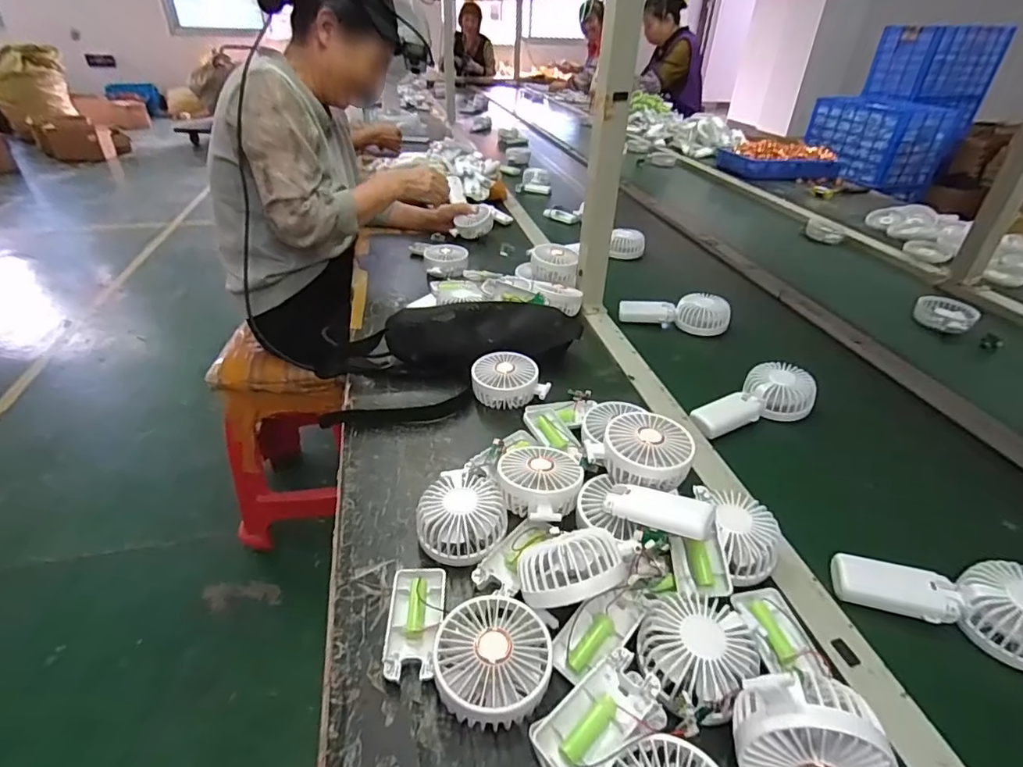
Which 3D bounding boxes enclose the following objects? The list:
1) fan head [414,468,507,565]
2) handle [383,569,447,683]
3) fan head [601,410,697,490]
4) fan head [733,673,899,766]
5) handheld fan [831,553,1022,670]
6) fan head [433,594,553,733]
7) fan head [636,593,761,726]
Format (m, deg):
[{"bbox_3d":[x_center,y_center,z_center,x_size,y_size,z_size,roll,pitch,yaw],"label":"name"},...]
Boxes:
[{"bbox_3d":[-0.049,0.133,0.495,0.083,0.052,0.086,1,35,-1],"label":"fan head"},{"bbox_3d":[-0.079,0.199,0.425,0.045,0.022,0.094,-1,35,-3],"label":"handle"},{"bbox_3d":[0.135,0.065,0.506,0.081,0.030,0.081,12,37,15],"label":"fan head"},{"bbox_3d":[0.186,0.224,0.319,0.086,0.086,0.045,6,36,7],"label":"fan head"},{"bbox_3d":[0.391,0.194,0.458,0.185,0.042,0.081,6,34,24],"label":"handheld fan"},{"bbox_3d":[-0.014,0.206,0.382,0.082,0.032,0.082,1,35,-1],"label":"fan head"},{"bbox_3d":[0.141,0.197,0.382,0.085,0.026,0.080,1,35,-1],"label":"fan head"}]

